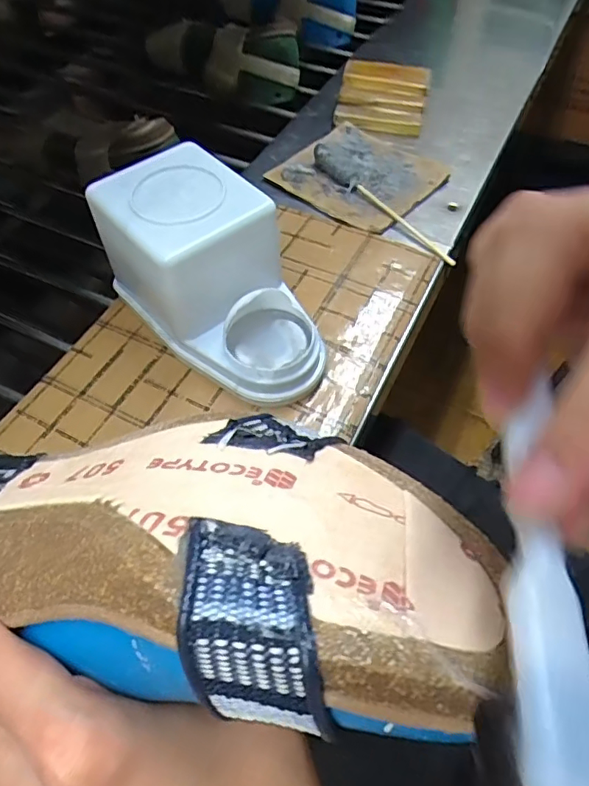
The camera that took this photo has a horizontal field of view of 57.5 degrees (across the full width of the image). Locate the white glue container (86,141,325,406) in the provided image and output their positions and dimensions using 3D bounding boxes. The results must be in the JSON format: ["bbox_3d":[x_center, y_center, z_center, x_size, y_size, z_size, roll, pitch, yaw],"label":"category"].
[{"bbox_3d":[-0.055,-0.080,0.392,0.105,0.102,0.187,-38,65,-23],"label":"white glue container"}]

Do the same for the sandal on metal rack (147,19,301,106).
[{"bbox_3d":[-0.097,-0.453,0.717,0.203,0.076,0.069,19,58,11],"label":"sandal on metal rack"}]

